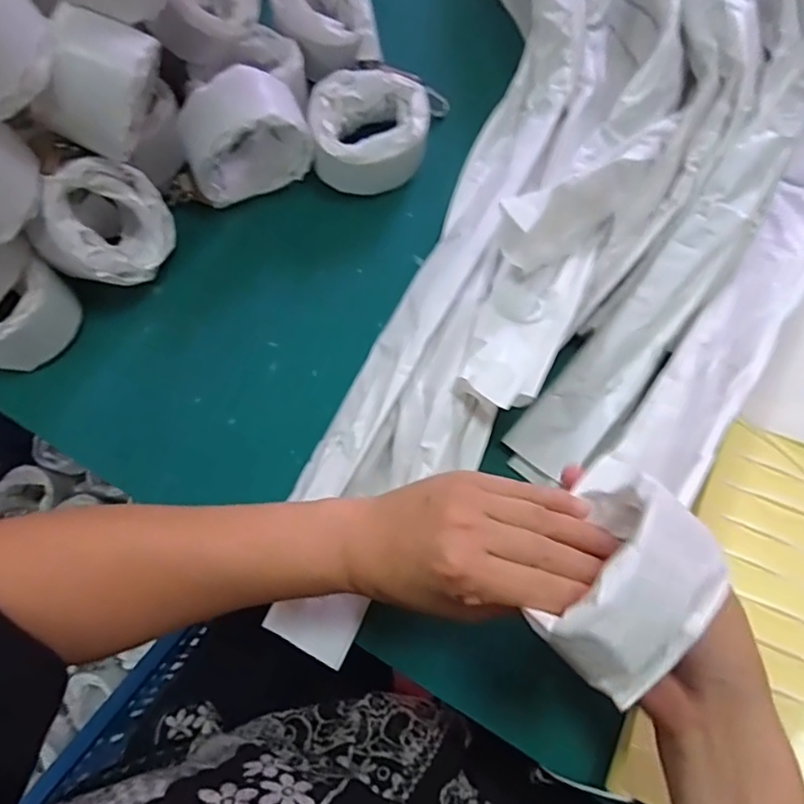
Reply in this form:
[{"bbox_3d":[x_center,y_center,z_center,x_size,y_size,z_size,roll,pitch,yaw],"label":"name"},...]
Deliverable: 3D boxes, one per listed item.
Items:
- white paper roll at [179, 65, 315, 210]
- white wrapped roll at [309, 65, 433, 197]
[{"bbox_3d":[-0.126,-0.209,0.488,0.097,0.091,0.053,-24,70,-7],"label":"white paper roll"},{"bbox_3d":[-0.025,-0.224,0.505,0.095,0.054,0.099,4,69,4],"label":"white wrapped roll"}]

